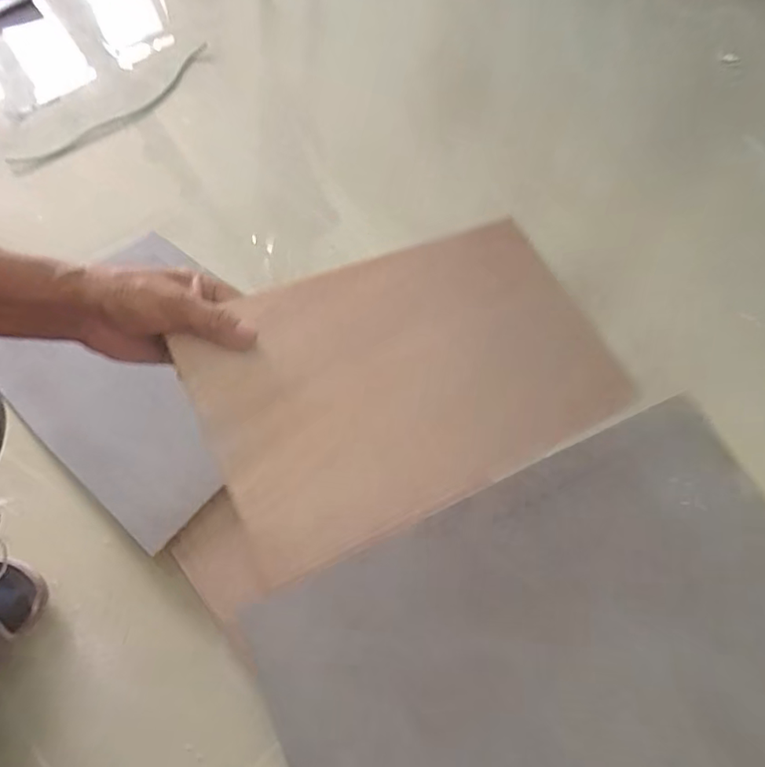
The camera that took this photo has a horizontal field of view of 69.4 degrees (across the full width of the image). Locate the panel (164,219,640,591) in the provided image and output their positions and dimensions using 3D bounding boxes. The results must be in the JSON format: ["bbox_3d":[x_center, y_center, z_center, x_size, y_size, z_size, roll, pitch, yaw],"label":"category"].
[{"bbox_3d":[0.021,-0.012,0.425,0.313,0.012,0.205,-22,71,-20],"label":"panel"}]

